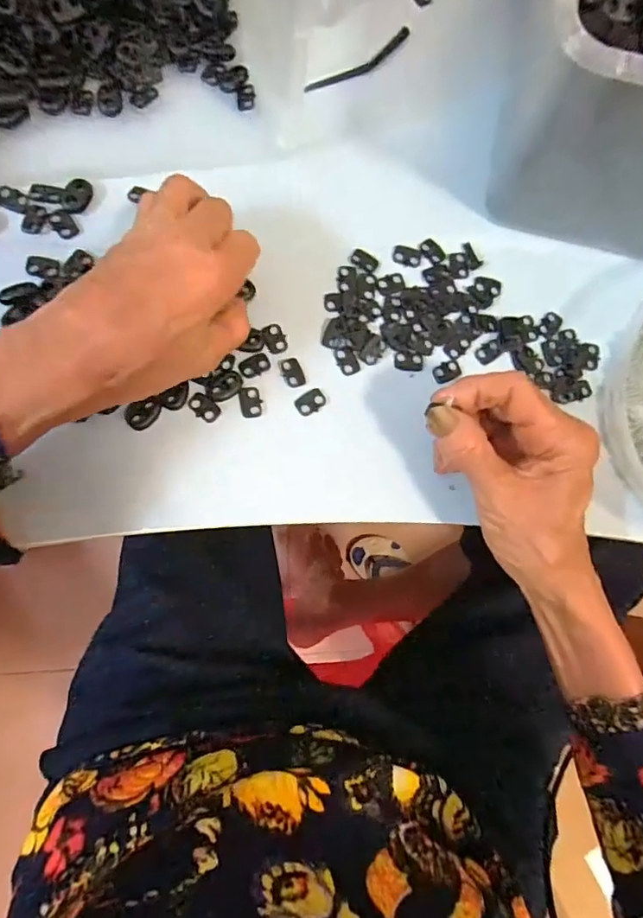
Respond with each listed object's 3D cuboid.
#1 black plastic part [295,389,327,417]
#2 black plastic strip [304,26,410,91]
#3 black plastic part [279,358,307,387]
[{"bbox_3d":[-0.006,-0.035,0.316,0.019,0.004,0.012,-34,89,-10],"label":"black plastic part"},{"bbox_3d":[0.028,-0.270,0.357,0.089,0.006,0.013,-39,89,-10],"label":"black plastic strip"},{"bbox_3d":[-0.018,-0.053,0.316,0.012,0.004,0.019,-24,87,-10],"label":"black plastic part"}]

